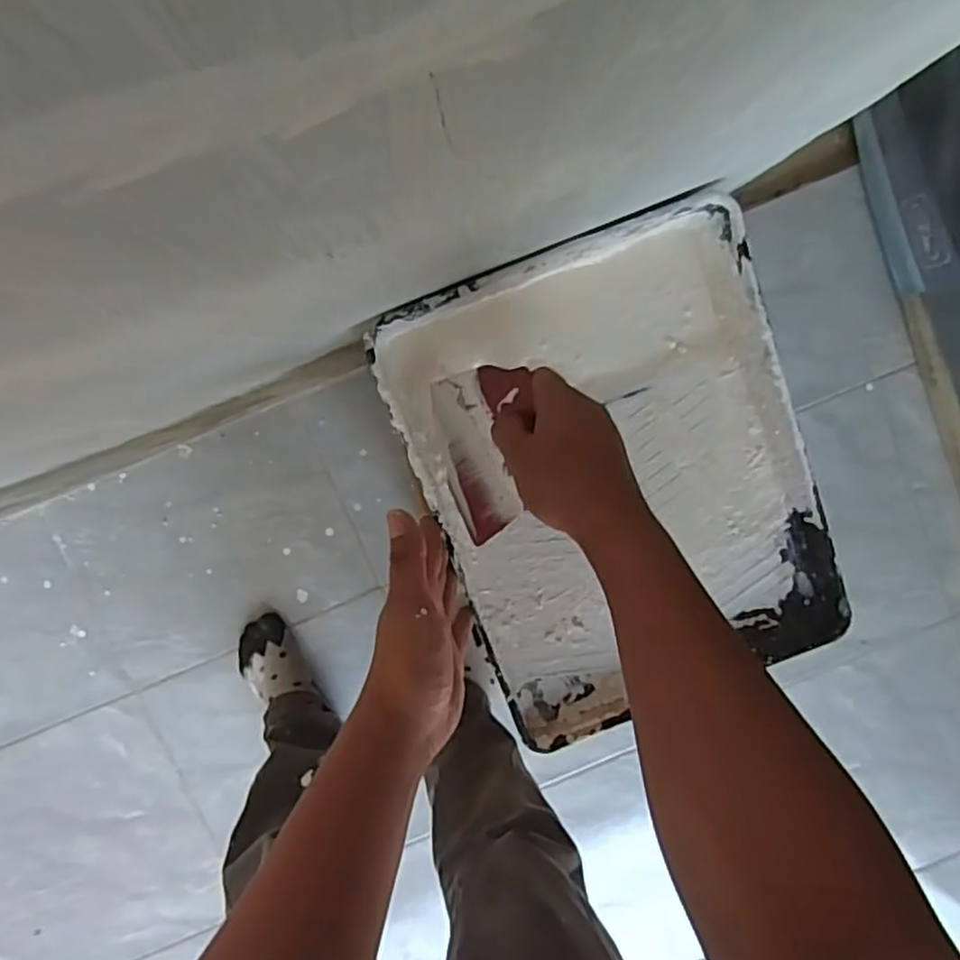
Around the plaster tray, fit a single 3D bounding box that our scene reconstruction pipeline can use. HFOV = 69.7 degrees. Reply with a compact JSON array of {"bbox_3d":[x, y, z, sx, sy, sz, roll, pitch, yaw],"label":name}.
[{"bbox_3d":[0.103,0.003,0.528,0.267,0.075,0.343,-21,98,0],"label":"plaster tray"}]

